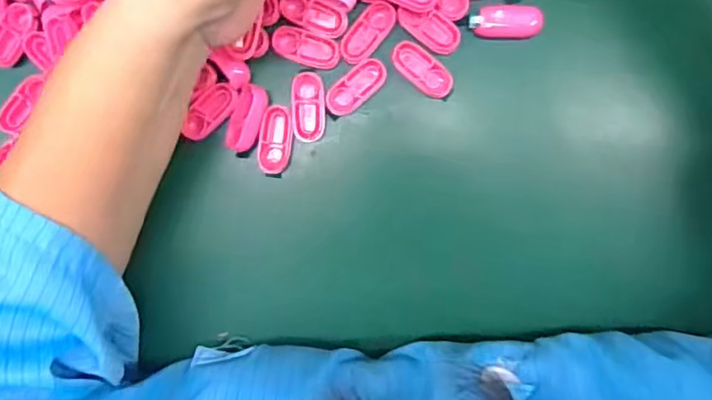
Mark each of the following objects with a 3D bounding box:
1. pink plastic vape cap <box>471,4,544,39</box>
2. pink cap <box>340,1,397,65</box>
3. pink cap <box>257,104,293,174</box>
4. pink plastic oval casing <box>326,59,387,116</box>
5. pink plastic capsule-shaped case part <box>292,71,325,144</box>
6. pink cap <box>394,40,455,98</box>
[{"bbox_3d":[0.074,-0.087,0.292,0.035,0.005,0.016,3,94,2],"label":"pink plastic vape cap"},{"bbox_3d":[0.006,-0.083,0.295,0.017,0.005,0.034,36,94,0],"label":"pink cap"},{"bbox_3d":[-0.041,-0.031,0.302,0.015,0.010,0.034,8,94,2],"label":"pink cap"},{"bbox_3d":[0.000,-0.057,0.298,0.034,0.008,0.015,-38,91,4],"label":"pink plastic oval casing"},{"bbox_3d":[-0.024,-0.047,0.300,0.016,0.005,0.034,0,93,2],"label":"pink plastic capsule-shaped case part"},{"bbox_3d":[0.033,-0.065,0.296,0.034,0.007,0.017,43,94,-1],"label":"pink cap"}]

